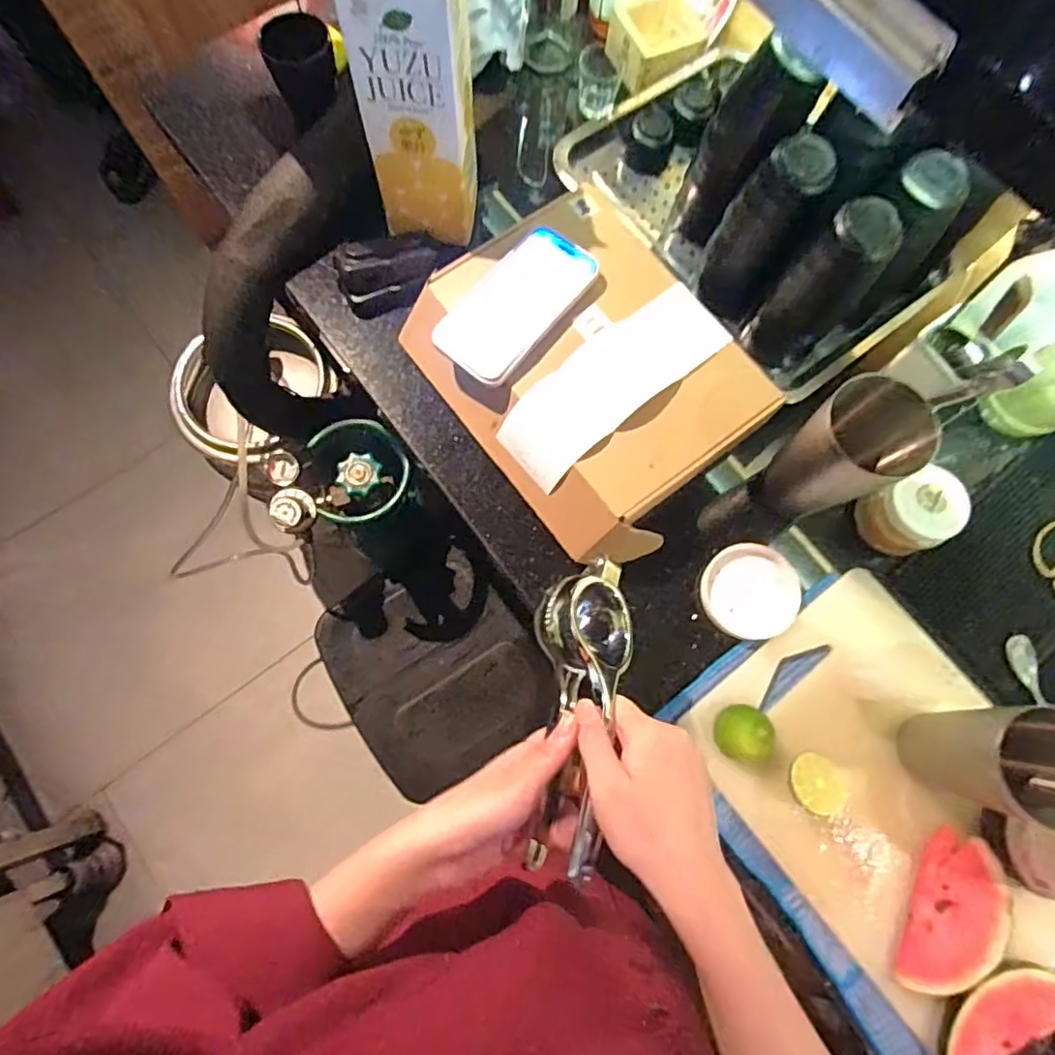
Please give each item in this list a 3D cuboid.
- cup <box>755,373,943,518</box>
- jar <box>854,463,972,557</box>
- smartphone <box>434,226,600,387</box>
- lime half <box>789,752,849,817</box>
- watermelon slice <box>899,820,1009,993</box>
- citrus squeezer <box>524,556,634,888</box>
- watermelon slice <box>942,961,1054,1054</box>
[{"bbox_3d":[0.275,-0.063,0.535,0.093,0.165,0.081,-29,78,-9],"label":"cup"},{"bbox_3d":[0.367,-0.013,0.578,0.071,0.062,0.066,1,75,-2],"label":"jar"},{"bbox_3d":[-0.012,-0.213,0.574,0.087,0.016,0.161,40,77,8],"label":"smartphone"},{"bbox_3d":[0.254,0.221,0.531,0.049,0.027,0.054,40,77,8],"label":"lime half"},{"bbox_3d":[0.361,0.327,0.509,0.068,0.017,0.128,20,75,3],"label":"watermelon slice"},{"bbox_3d":[0.034,0.116,0.404,0.068,0.047,0.202,10,61,1],"label":"citrus squeezer"},{"bbox_3d":[0.383,0.392,0.491,0.115,0.023,0.065,-19,77,-7],"label":"watermelon slice"}]

